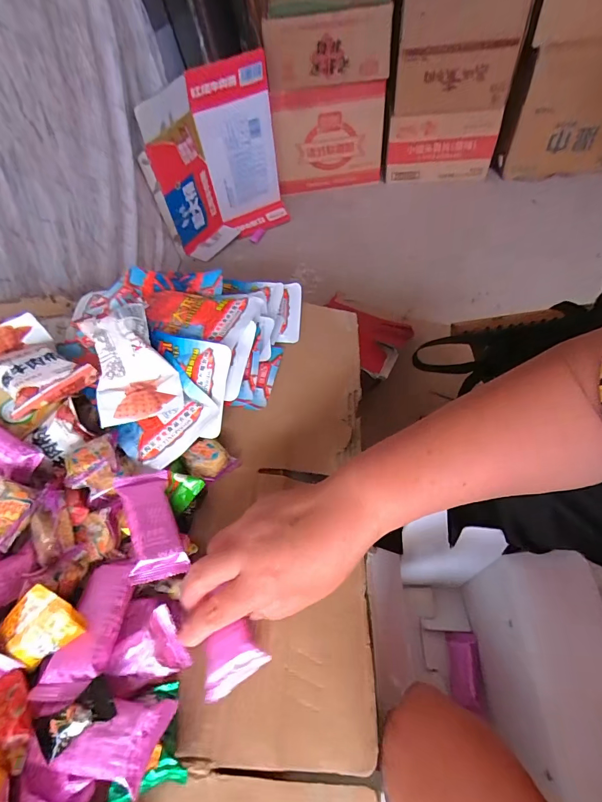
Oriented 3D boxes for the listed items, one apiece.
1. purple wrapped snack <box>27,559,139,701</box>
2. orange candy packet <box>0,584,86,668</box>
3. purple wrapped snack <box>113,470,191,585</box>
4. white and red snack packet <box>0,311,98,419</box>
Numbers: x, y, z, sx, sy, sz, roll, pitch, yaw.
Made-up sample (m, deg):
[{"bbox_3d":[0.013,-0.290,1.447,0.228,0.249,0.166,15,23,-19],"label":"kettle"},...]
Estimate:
[{"bbox_3d":[-0.146,0.158,0.272,0.041,0.019,0.089,2,53,8],"label":"purple wrapped snack"},{"bbox_3d":[-0.174,0.150,0.253,0.040,0.007,0.046,-37,102,-15],"label":"orange candy packet"},{"bbox_3d":[-0.128,0.101,0.321,0.042,0.018,0.097,-1,39,-33],"label":"purple wrapped snack"},{"bbox_3d":[-0.270,-0.041,0.370,0.129,0.031,0.074,31,61,26],"label":"white and red snack packet"}]

